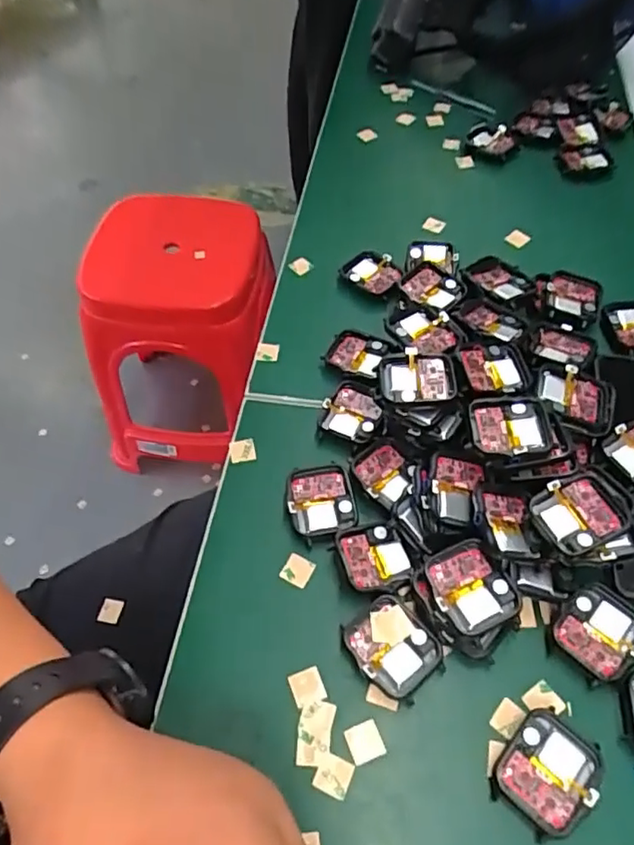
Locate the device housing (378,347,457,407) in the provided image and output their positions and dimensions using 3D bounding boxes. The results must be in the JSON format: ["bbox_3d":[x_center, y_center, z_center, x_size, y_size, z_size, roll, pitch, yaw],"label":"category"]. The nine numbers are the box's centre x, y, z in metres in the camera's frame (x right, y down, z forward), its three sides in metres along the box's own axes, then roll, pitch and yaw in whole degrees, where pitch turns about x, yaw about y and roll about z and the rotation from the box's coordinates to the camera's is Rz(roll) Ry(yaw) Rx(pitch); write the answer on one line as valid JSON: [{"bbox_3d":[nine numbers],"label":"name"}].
[{"bbox_3d":[0.059,-0.025,0.352,0.044,0.011,0.039,-2,55,0],"label":"device housing"}]

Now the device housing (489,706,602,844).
[{"bbox_3d":[0.103,0.155,0.268,0.038,0.012,0.045,36,63,23],"label":"device housing"}]

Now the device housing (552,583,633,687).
[{"bbox_3d":[0.141,0.104,0.301,0.042,0.007,0.037,-33,61,-20],"label":"device housing"}]

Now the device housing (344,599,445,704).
[{"bbox_3d":[0.038,0.113,0.300,0.038,0.011,0.045,-34,61,-20],"label":"device housing"}]

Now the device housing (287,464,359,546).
[{"bbox_3d":[0.003,0.047,0.347,0.038,0.012,0.043,-7,55,-4],"label":"device housing"}]

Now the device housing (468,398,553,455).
[{"bbox_3d":[0.107,0.005,0.334,0.042,0.016,0.039,0,55,1],"label":"device housing"}]

